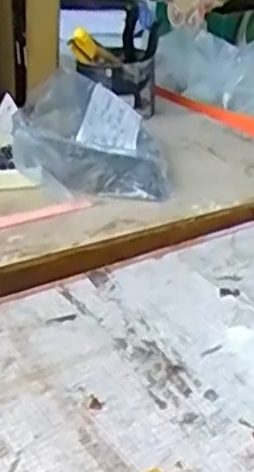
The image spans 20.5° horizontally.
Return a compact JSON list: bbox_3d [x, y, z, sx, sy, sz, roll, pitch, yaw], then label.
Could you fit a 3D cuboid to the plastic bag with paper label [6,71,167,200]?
[{"bbox_3d":[-0.041,-0.111,0.770,0.159,0.090,0.168,-2,27,-3],"label":"plastic bag with paper label"}]

